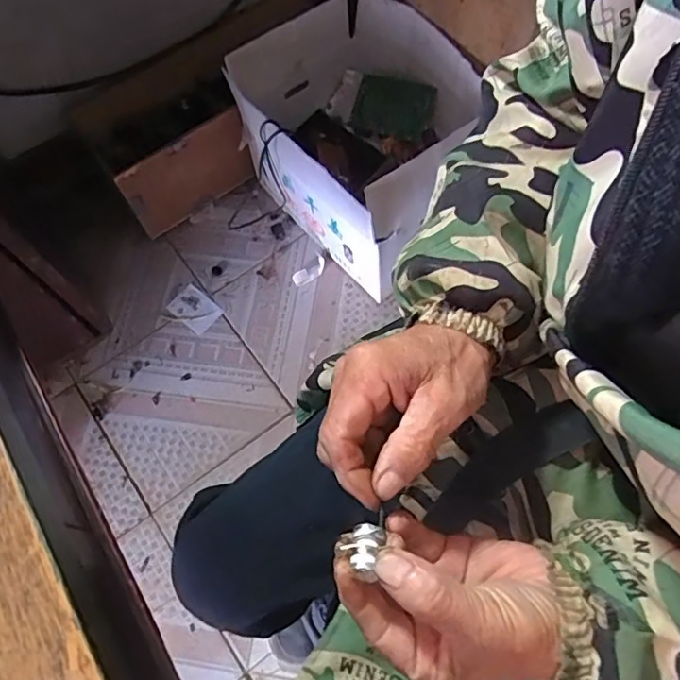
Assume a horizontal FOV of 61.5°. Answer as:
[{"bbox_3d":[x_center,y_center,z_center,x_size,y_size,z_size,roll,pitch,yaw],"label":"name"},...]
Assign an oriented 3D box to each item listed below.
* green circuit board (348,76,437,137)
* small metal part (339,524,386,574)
[{"bbox_3d":[0.095,-0.457,1.133,0.195,0.018,0.112,30,116,34],"label":"green circuit board"},{"bbox_3d":[0.013,0.105,0.293,0.022,0.012,0.021,-34,72,-11],"label":"small metal part"}]

